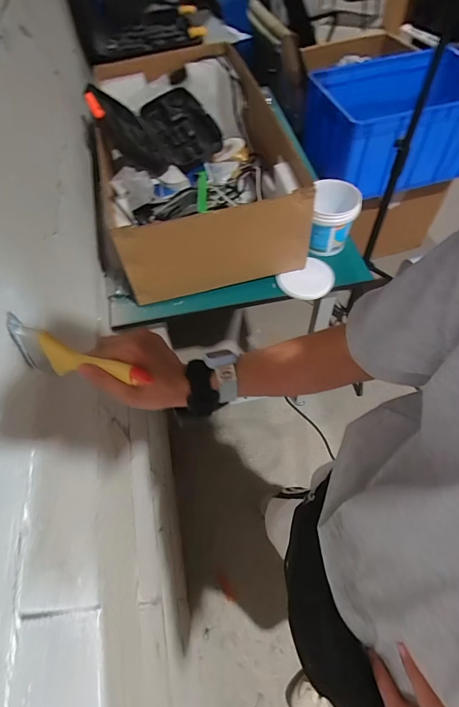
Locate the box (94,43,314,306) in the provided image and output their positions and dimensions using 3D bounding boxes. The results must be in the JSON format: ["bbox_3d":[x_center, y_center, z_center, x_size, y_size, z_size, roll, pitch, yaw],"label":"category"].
[{"bbox_3d":[-0.082,-0.440,0.879,0.404,0.250,0.629,-13,58,-5],"label":"box"}]

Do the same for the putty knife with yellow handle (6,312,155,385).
[{"bbox_3d":[-0.163,0.010,0.399,0.170,0.059,0.015,15,34,11],"label":"putty knife with yellow handle"}]

